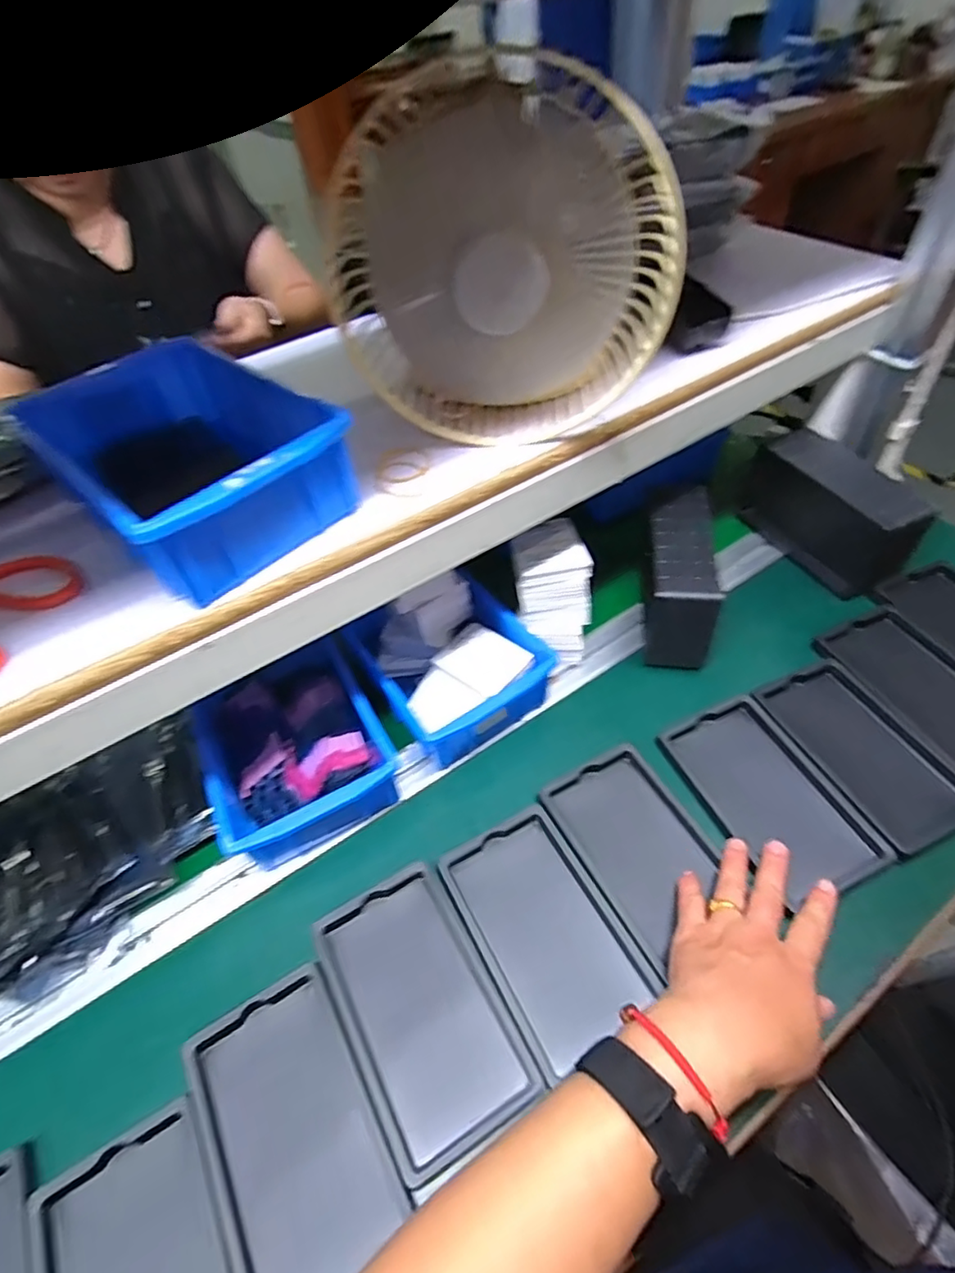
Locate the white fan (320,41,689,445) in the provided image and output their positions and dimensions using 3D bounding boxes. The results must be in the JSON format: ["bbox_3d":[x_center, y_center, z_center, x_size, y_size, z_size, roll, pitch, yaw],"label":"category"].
[{"bbox_3d":[0.015,-0.215,0.364,0.198,0.177,0.061,-2,49,6],"label":"white fan"}]

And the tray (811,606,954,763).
[{"bbox_3d":[0.396,0.040,0.525,0.099,0.009,0.159,-23,50,-13],"label":"tray"}]

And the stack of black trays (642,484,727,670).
[{"bbox_3d":[0.191,-0.055,0.572,0.057,0.101,0.163,2,49,9],"label":"stack of black trays"}]

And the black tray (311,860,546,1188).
[{"bbox_3d":[-0.038,0.241,0.392,0.092,0.018,0.160,-27,51,-16],"label":"black tray"}]

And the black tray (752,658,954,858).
[{"bbox_3d":[0.316,0.091,0.488,0.096,0.019,0.161,-21,50,-11],"label":"black tray"}]

